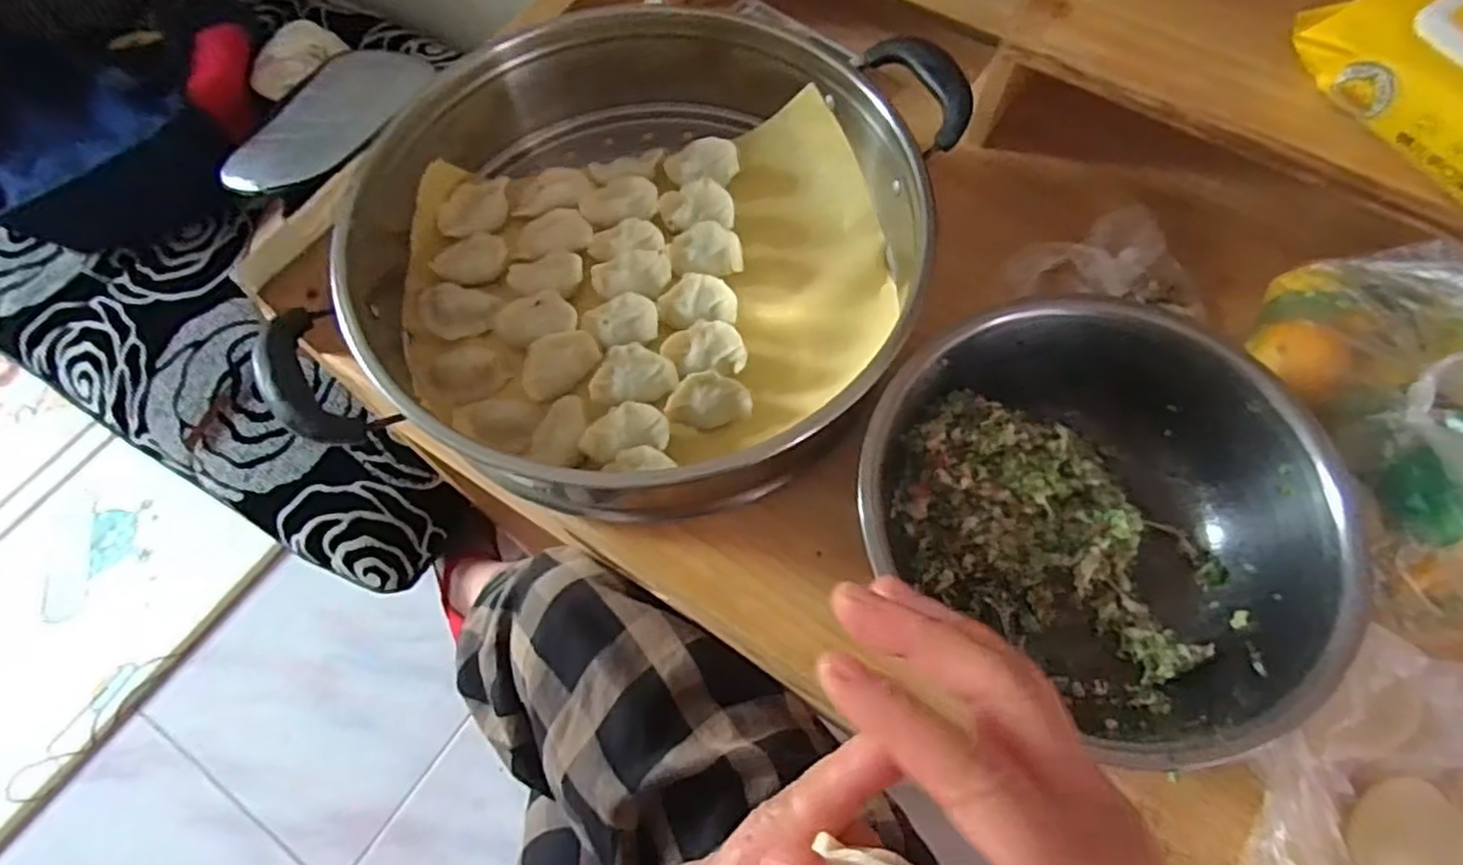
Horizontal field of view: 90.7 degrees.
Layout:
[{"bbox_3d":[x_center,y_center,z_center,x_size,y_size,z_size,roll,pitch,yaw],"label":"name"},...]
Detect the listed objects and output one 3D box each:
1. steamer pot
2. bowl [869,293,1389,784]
[{"bbox_3d":[-0.050,-0.115,0.450,0.329,0.102,0.316,0,66,0],"label":"steamer pot"},{"bbox_3d":[0.185,0.038,0.379,0.210,0.081,0.192,0,66,0],"label":"bowl"}]

